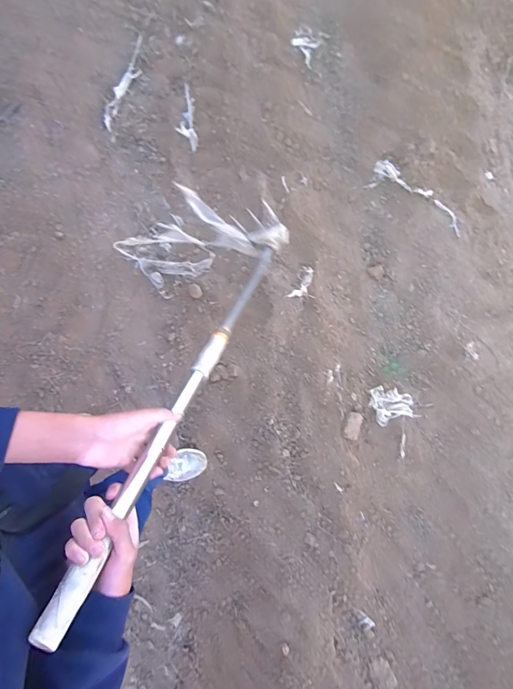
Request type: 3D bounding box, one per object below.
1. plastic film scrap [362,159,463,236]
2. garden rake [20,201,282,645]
[{"bbox_3d":[0.695,-0.635,1.589,0.451,0.021,0.146,31,97,7],"label":"plastic film scrap"},{"bbox_3d":[-0.081,-0.037,0.702,0.103,0.062,0.989,16,41,5],"label":"garden rake"}]

